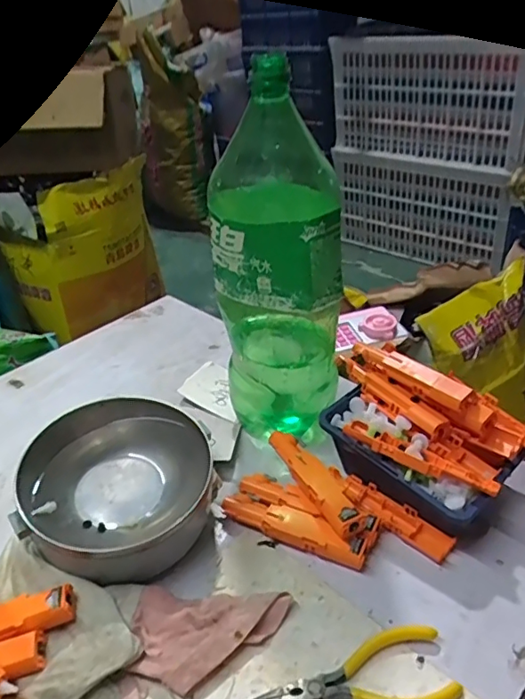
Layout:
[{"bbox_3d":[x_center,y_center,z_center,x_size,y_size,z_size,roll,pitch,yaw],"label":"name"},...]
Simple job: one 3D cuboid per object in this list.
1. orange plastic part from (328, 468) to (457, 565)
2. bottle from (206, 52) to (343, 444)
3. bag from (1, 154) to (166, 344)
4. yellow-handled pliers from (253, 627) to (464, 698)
[{"bbox_3d":[0.099,0.132,0.460,0.023,0.014,0.116,-32,41,-33],"label":"orange plastic part"},{"bbox_3d":[0.012,-0.064,0.482,0.101,0.311,0.101,-7,33,0],"label":"bottle"},{"bbox_3d":[-0.364,-0.195,1.182,0.301,0.318,0.121,-20,36,-19],"label":"bag"},{"bbox_3d":[0.054,0.208,0.349,0.129,0.009,0.050,-10,33,-5],"label":"yellow-handled pliers"}]

